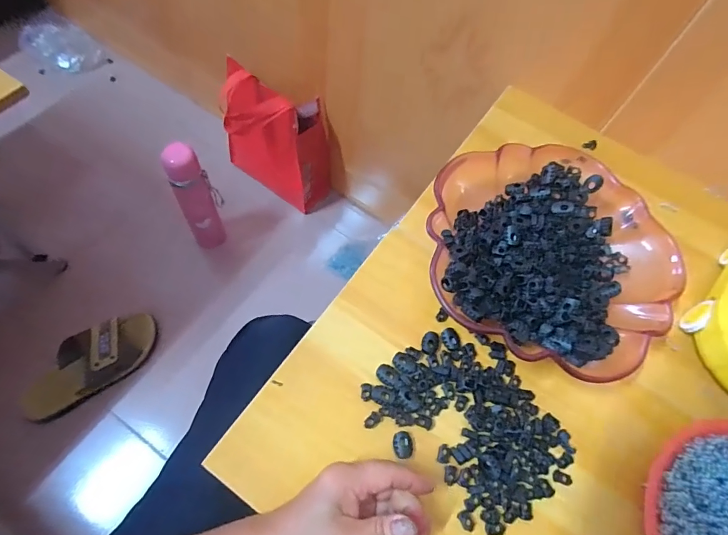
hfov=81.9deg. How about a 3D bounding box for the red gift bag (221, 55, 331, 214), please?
[{"bbox_3d":[-0.198,-0.291,0.949,0.243,0.273,0.115,36,67,11],"label":"red gift bag"}]

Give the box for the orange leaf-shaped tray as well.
[{"bbox_3d":[0.196,-0.014,0.435,0.269,0.057,0.255,-2,65,-6],"label":"orange leaf-shaped tray"}]

